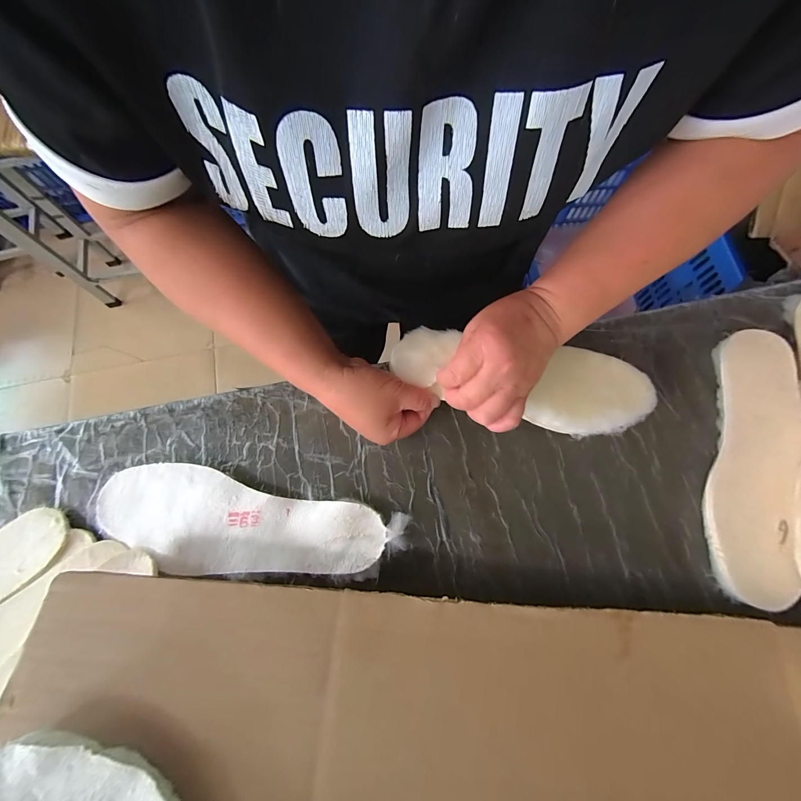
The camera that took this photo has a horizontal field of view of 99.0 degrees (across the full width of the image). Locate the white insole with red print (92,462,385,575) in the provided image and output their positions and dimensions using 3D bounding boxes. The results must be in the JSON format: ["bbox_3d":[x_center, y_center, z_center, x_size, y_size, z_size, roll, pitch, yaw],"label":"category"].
[{"bbox_3d":[-0.154,0.119,0.324,0.267,0.019,0.087,8,66,6],"label":"white insole with red print"}]

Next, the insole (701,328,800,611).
[{"bbox_3d":[0.356,0.054,0.344,0.071,0.019,0.272,16,75,14],"label":"insole"}]

